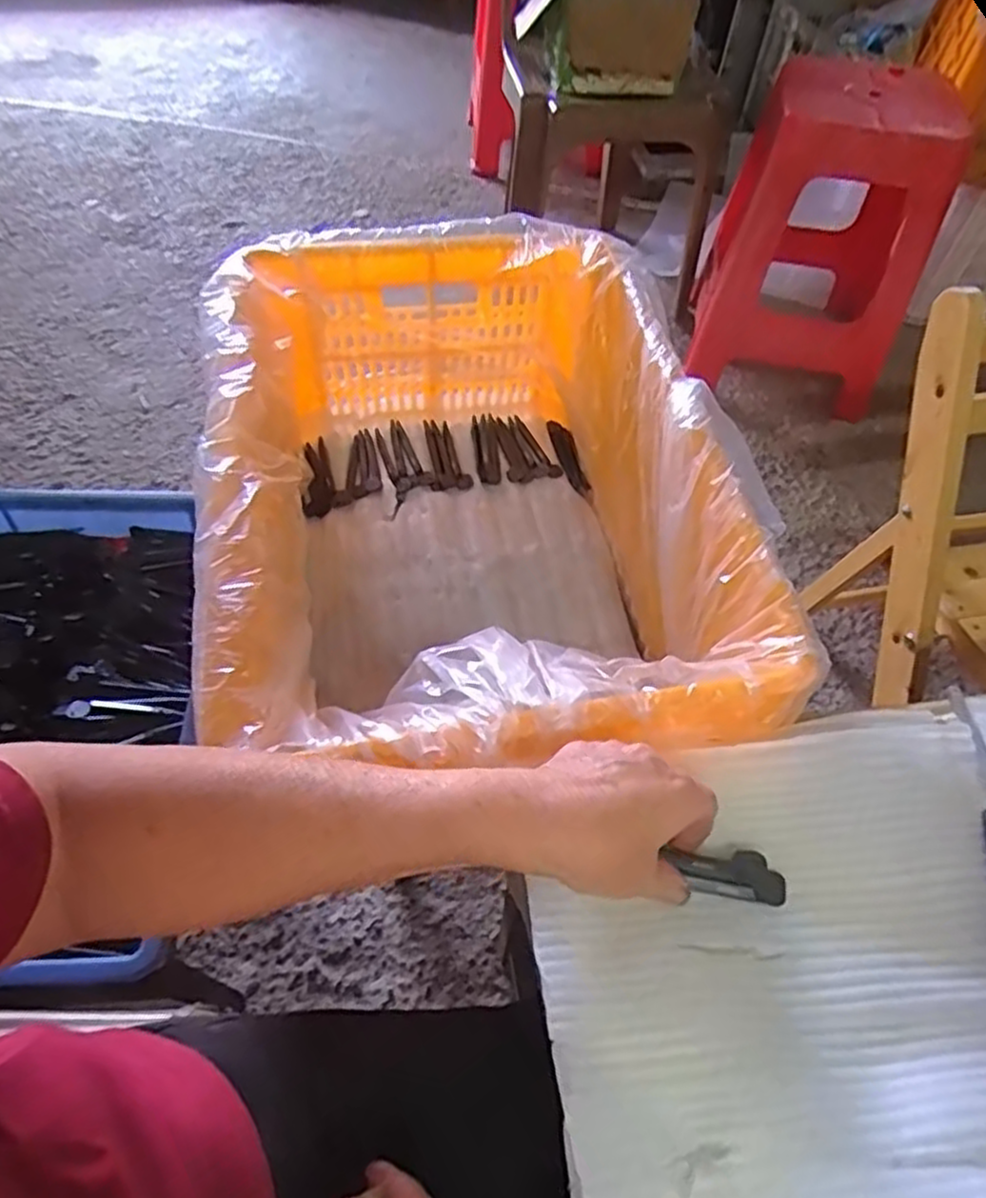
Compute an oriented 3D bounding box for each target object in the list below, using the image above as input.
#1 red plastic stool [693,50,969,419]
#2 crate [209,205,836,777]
[{"bbox_3d":[0.587,-0.654,1.288,0.333,0.476,0.345,19,56,10],"label":"red plastic stool"},{"bbox_3d":[-0.025,-0.064,0.601,0.352,0.221,0.488,-6,55,-8],"label":"crate"}]

